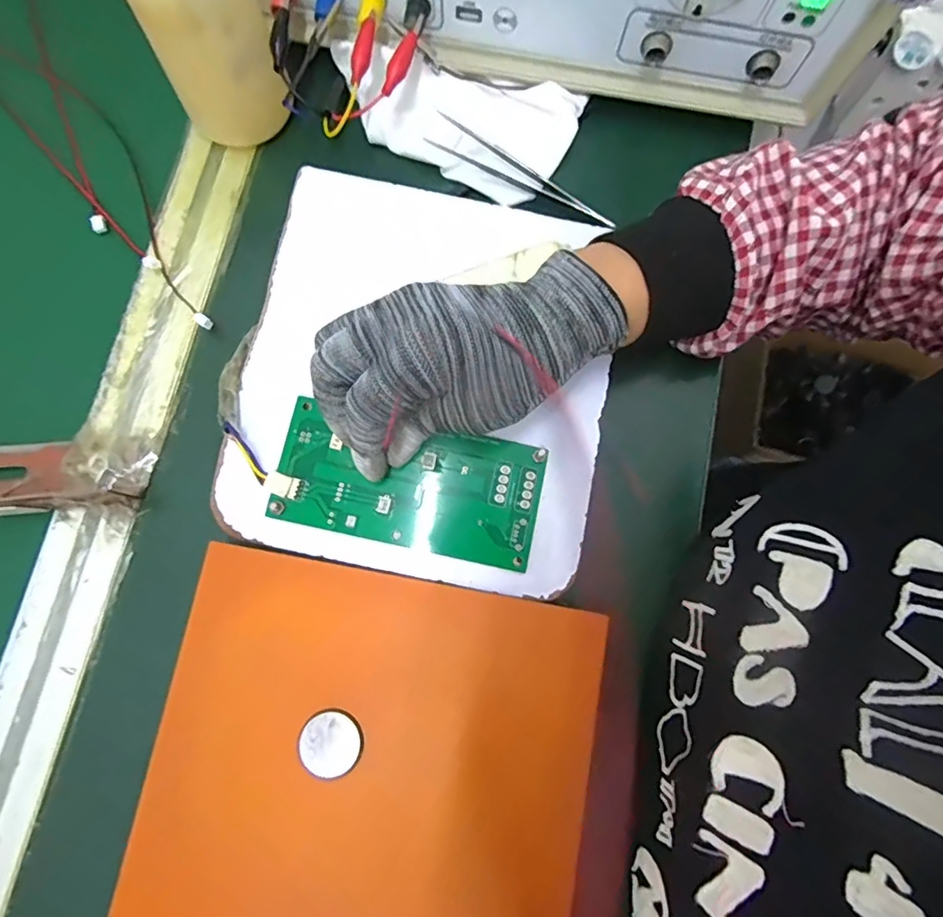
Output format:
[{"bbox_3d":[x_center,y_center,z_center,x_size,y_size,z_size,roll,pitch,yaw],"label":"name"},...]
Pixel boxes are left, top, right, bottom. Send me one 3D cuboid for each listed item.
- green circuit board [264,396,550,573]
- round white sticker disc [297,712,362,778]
[{"bbox_3d":[-0.032,0.014,0.275,0.133,0.009,0.064,9,77,-1],"label":"green circuit board"},{"bbox_3d":[-0.065,0.132,0.248,0.027,0.006,0.026,0,80,1],"label":"round white sticker disc"}]

